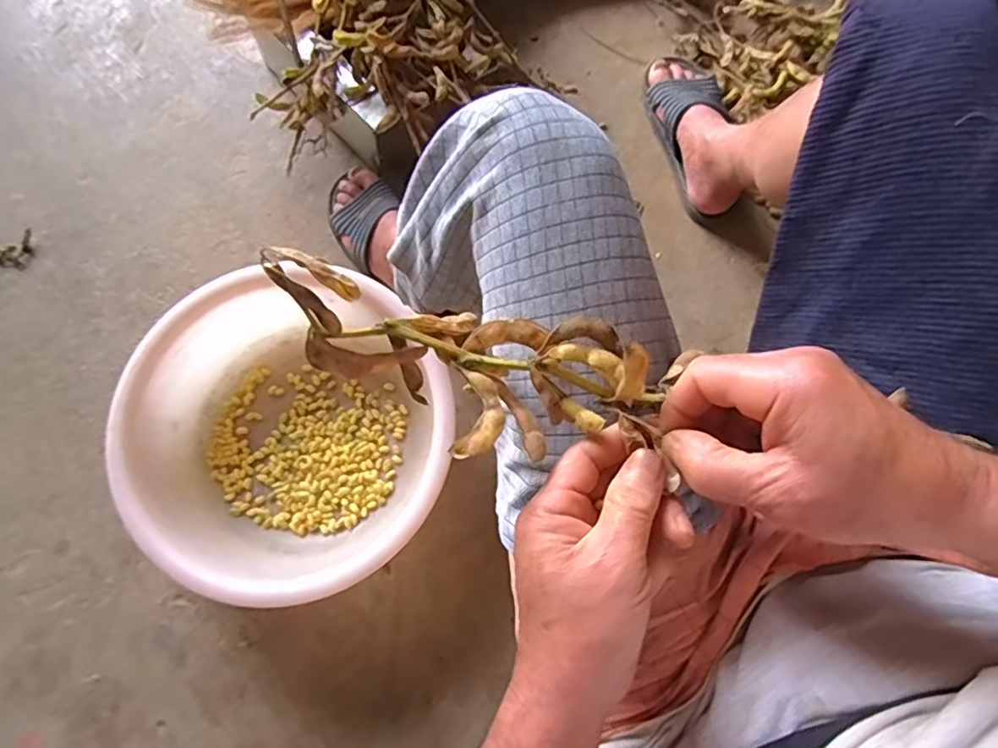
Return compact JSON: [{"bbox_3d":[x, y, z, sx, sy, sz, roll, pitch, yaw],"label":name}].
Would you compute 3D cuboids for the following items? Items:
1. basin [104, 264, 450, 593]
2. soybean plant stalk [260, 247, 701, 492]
[{"bbox_3d":[-0.251,0.062,0.697,0.324,0.135,0.317,0,75,-1],"label":"basin"},{"bbox_3d":[-0.012,-0.004,0.298,0.205,0.058,0.078,16,75,-7],"label":"soybean plant stalk"}]

